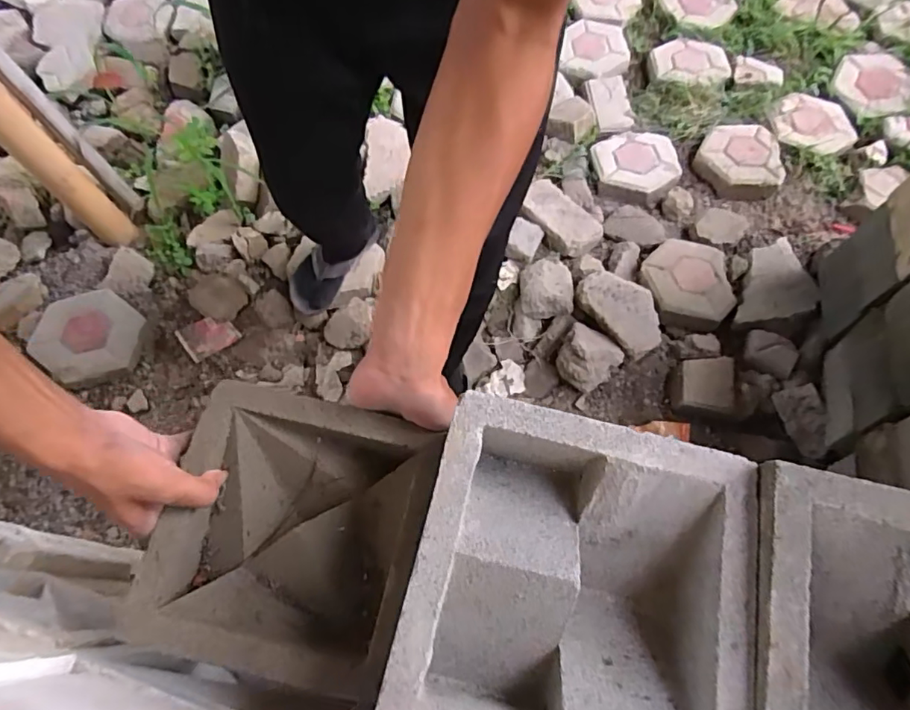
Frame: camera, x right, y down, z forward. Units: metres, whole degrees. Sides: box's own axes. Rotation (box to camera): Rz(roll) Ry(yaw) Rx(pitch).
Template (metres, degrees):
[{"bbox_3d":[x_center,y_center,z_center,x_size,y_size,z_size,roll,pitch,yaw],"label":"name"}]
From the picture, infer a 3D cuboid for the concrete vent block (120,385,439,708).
[{"bbox_3d":[-0.119,0.139,0.426,0.198,0.060,0.199,13,66,8],"label":"concrete vent block"}]

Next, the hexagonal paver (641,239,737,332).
[{"bbox_3d":[0.492,-0.162,1.154,0.182,0.052,0.213,1,65,3],"label":"hexagonal paver"}]

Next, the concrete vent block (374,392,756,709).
[{"bbox_3d":[0.072,0.143,0.342,0.202,0.076,0.201,12,66,8],"label":"concrete vent block"}]

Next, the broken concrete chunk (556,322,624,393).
[{"bbox_3d":[0.262,0.007,1.090,0.117,0.082,0.124,-1,65,2],"label":"broken concrete chunk"}]

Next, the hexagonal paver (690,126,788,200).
[{"bbox_3d":[0.675,-0.466,1.292,0.175,0.048,0.188,-7,65,-1],"label":"hexagonal paver"}]

